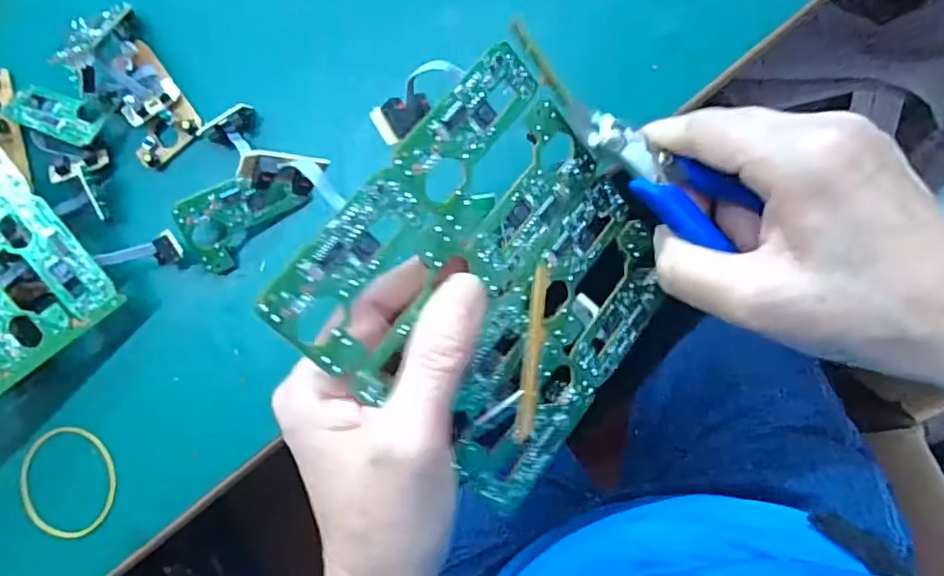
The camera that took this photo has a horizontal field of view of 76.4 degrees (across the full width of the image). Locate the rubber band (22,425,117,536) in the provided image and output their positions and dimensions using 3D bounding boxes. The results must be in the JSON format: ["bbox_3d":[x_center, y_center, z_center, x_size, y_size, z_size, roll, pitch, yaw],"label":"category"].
[{"bbox_3d":[-0.220,0.105,0.325,0.055,0.004,0.059,-13,82,8],"label":"rubber band"}]

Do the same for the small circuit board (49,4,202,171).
[{"bbox_3d":[-0.188,-0.112,0.317,0.042,0.043,0.088,-36,79,4],"label":"small circuit board"}]

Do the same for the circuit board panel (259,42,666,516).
[{"bbox_3d":[0.015,0.000,0.233,0.133,0.009,0.132,45,75,-24],"label":"circuit board panel"}]

